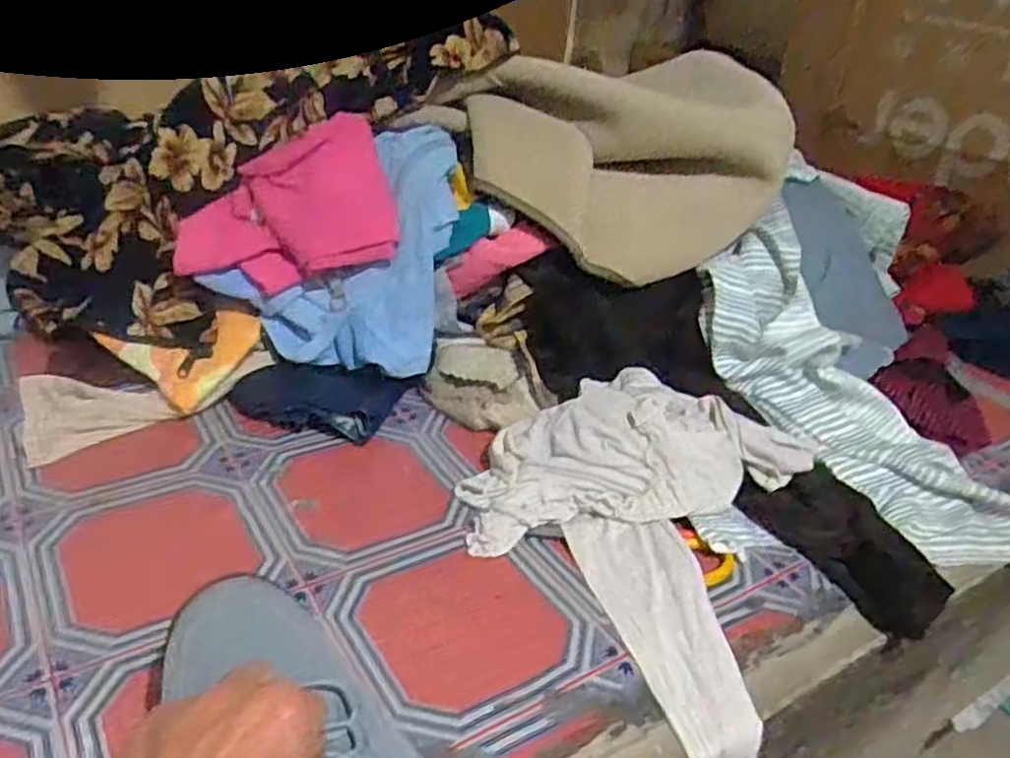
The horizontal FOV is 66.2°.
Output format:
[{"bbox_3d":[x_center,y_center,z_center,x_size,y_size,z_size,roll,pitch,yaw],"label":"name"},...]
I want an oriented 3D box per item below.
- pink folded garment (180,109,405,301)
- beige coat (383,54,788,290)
[{"bbox_3d":[-0.206,-0.160,0.722,0.192,0.113,0.119,-6,35,-21],"label":"pink folded garment"},{"bbox_3d":[0.116,-0.223,0.793,0.266,0.169,0.195,-13,38,-29],"label":"beige coat"}]

